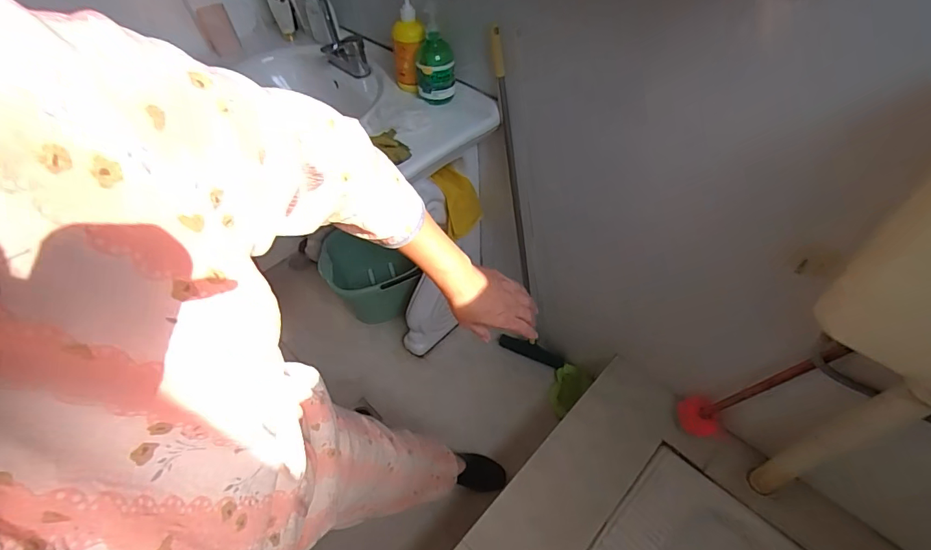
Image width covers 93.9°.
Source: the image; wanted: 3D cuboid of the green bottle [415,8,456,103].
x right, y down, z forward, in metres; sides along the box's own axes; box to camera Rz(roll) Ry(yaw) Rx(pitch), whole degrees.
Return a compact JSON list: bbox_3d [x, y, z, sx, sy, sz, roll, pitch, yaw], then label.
[{"bbox_3d":[-0.066,-0.442,0.905,0.082,0.141,0.075,-8,54,-2],"label":"green bottle"}]

